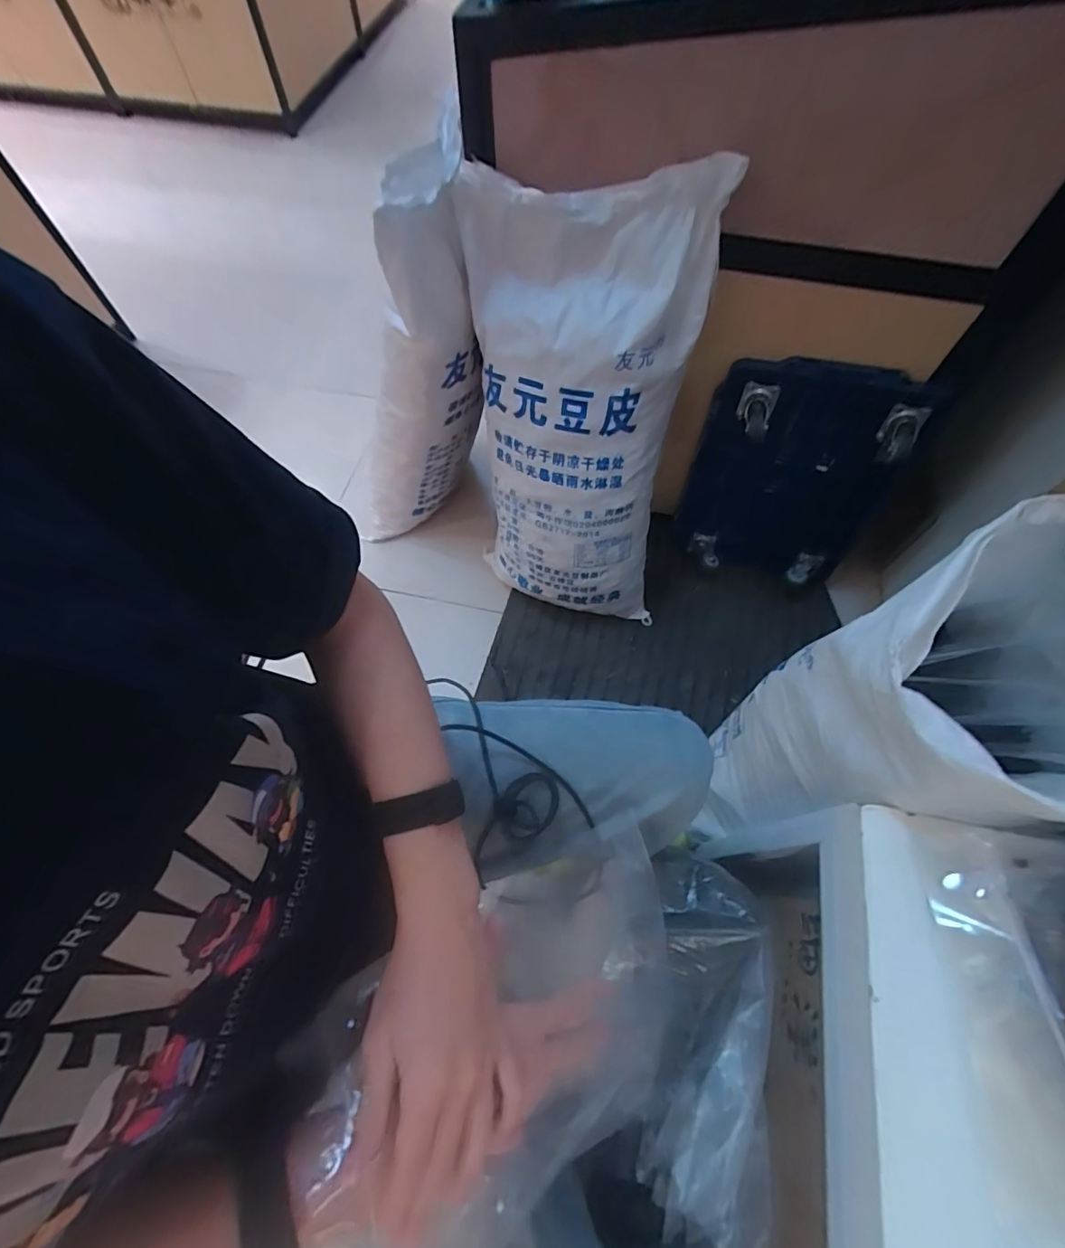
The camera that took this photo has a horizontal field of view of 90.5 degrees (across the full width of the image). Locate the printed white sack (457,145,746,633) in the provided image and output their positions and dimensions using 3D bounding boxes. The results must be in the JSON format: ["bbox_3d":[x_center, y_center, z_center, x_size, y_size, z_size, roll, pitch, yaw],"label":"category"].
[{"bbox_3d":[0.071,-0.307,0.928,0.356,0.751,0.141,2,38,1],"label":"printed white sack"}]

